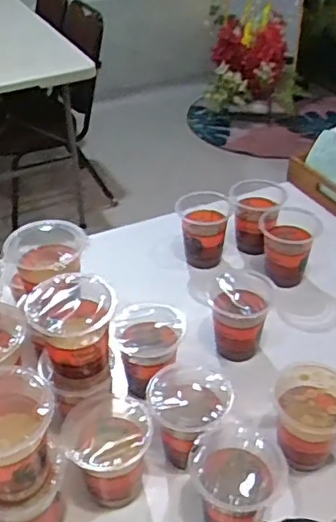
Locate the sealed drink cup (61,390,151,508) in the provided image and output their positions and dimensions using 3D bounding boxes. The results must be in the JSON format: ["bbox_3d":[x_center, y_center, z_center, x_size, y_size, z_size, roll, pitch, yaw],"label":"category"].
[{"bbox_3d":[-0.060,0.206,0.617,0.086,0.097,0.088,0,39,0],"label":"sealed drink cup"}]

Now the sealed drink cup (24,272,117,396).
[{"bbox_3d":[-0.098,0.079,0.620,0.085,0.110,0.082,0,39,0],"label":"sealed drink cup"}]

